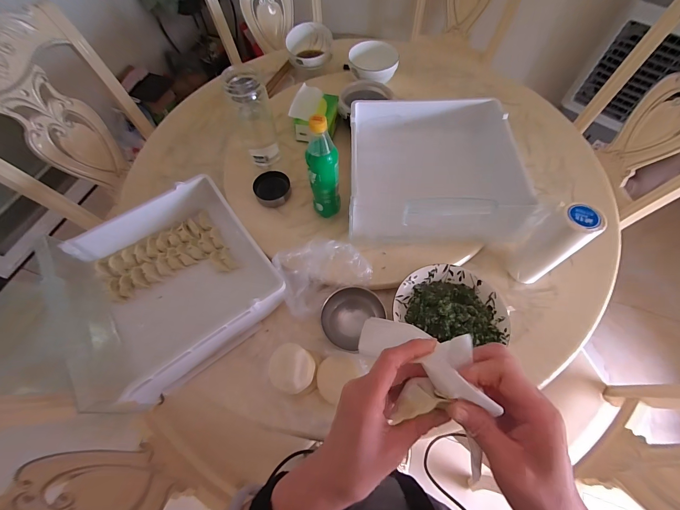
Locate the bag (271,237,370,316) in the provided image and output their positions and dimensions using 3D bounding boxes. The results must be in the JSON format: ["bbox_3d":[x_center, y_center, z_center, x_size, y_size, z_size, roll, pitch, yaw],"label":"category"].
[{"bbox_3d":[-0.031,0.033,0.595,0.172,0.069,0.116,-18,63,-7],"label":"bag"}]

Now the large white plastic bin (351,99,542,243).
[{"bbox_3d":[0.204,-0.206,0.692,0.354,0.114,0.346,-1,63,2],"label":"large white plastic bin"}]

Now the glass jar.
[{"bbox_3d":[-0.196,-0.314,0.706,0.081,0.209,0.085,-1,63,2],"label":"glass jar"}]

